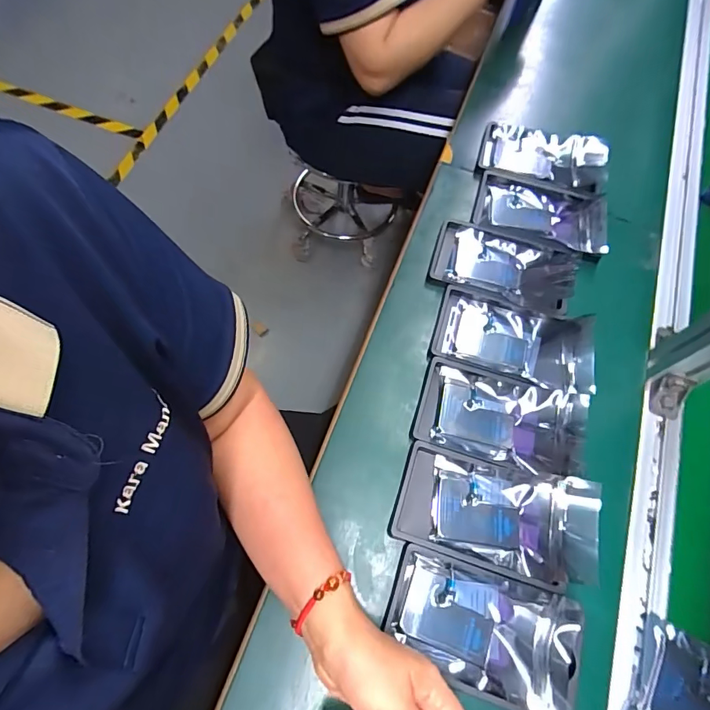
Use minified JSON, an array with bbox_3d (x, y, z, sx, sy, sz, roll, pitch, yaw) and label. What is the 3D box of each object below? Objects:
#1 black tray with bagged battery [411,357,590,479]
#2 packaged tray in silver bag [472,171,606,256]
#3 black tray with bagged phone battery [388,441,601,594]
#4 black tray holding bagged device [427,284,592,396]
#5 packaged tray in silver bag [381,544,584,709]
[{"bbox_3d":[0.145,0.061,0.447,0.158,0.023,0.090,17,67,6],"label":"black tray with bagged battery"},{"bbox_3d":[0.233,-0.179,0.562,0.157,0.020,0.097,20,67,7],"label":"packaged tray in silver bag"},{"bbox_3d":[0.127,0.144,0.408,0.171,0.028,0.094,14,66,5],"label":"black tray with bagged phone battery"},{"bbox_3d":[0.172,-0.019,0.487,0.162,0.031,0.092,18,67,6],"label":"black tray holding bagged device"},{"bbox_3d":[0.107,0.230,0.374,0.156,0.019,0.088,17,67,6],"label":"packaged tray in silver bag"}]

